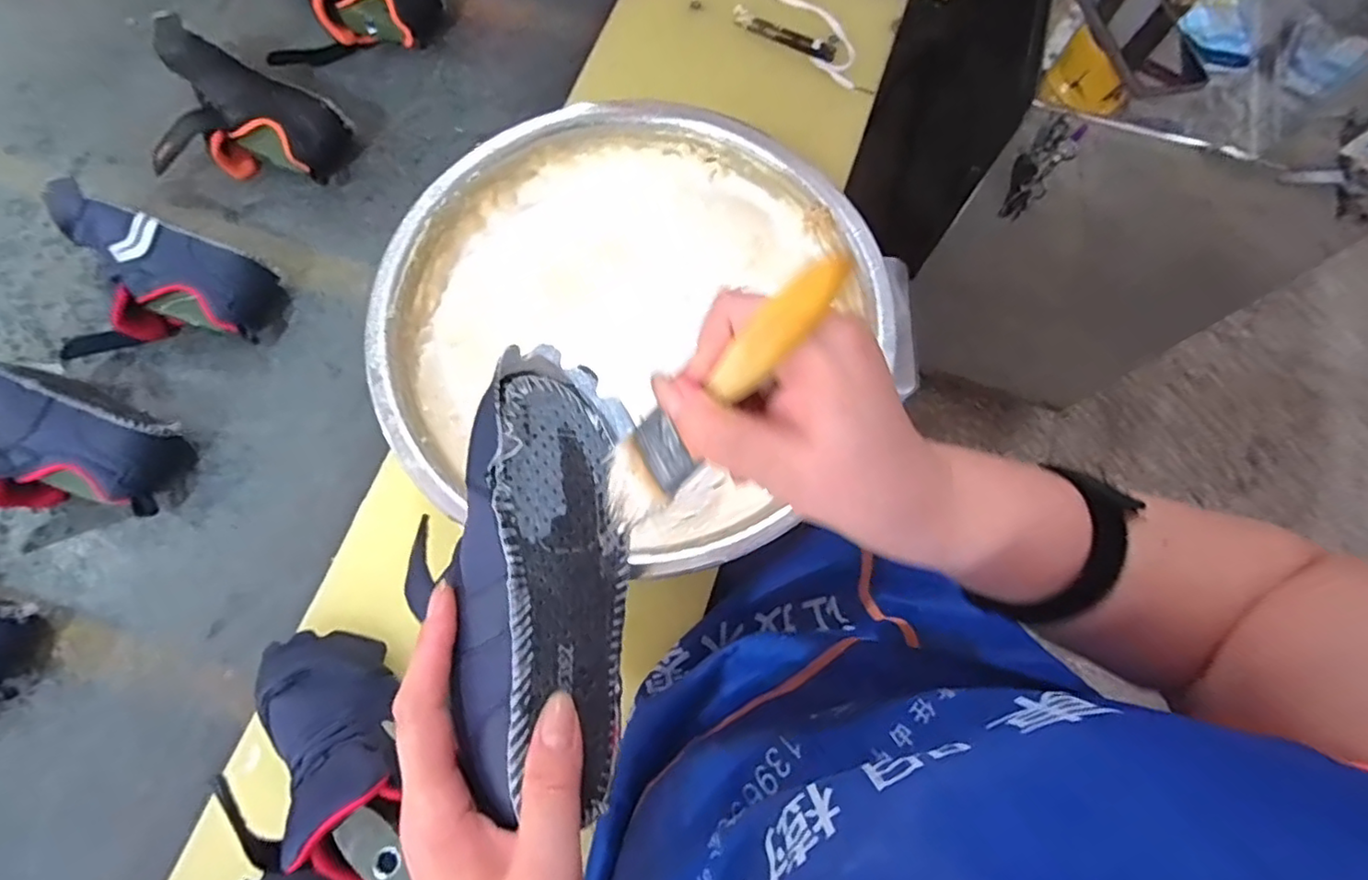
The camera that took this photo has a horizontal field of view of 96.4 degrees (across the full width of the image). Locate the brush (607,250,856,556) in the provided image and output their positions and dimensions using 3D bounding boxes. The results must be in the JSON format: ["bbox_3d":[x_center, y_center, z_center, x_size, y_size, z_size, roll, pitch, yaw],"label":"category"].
[{"bbox_3d":[0.007,-0.014,0.240,0.020,0.155,0.032,-21,70,-47],"label":"brush"}]

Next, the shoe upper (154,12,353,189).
[{"bbox_3d":[-0.407,-0.311,0.576,0.164,0.071,0.116,3,72,0],"label":"shoe upper"}]

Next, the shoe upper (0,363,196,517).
[{"bbox_3d":[-0.493,0.004,0.480,0.167,0.071,0.124,4,72,0],"label":"shoe upper"}]

